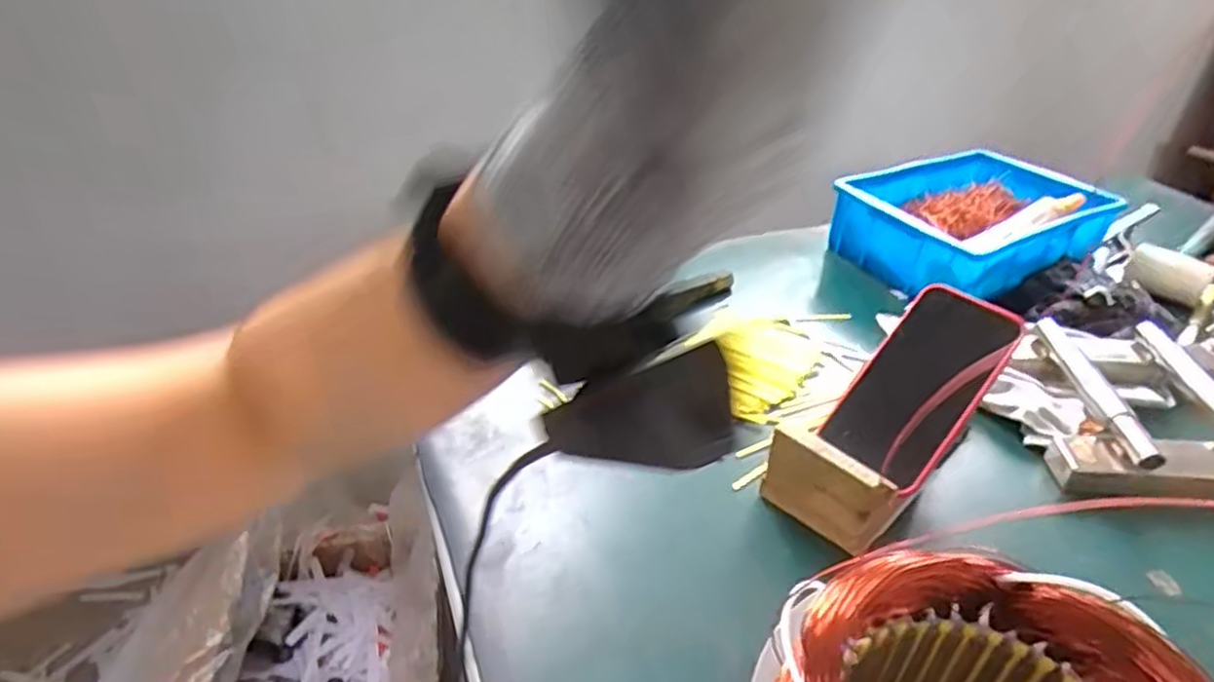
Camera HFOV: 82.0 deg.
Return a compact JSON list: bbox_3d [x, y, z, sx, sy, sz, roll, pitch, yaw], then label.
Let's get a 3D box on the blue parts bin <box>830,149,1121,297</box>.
[{"bbox_3d":[0.439,-0.147,0.854,0.300,0.080,0.208,-17,37,-25],"label":"blue parts bin"}]

